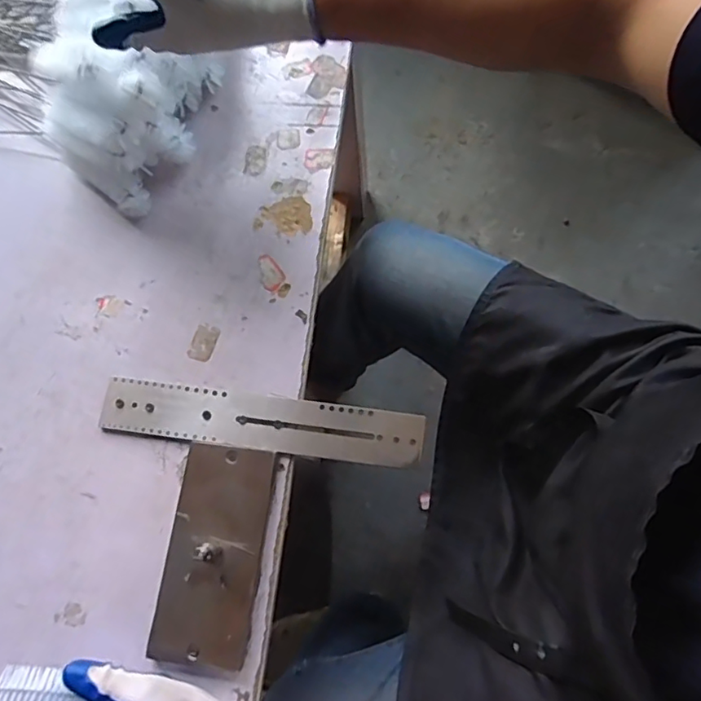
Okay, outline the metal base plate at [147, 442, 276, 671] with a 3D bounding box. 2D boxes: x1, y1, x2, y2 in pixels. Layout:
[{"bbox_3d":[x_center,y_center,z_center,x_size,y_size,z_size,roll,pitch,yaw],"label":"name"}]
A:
[{"bbox_3d":[-0.118,0.173,0.478,0.079,0.011,0.178,6,76,5],"label":"metal base plate"}]

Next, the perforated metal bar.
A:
[{"bbox_3d":[-0.084,0.065,0.511,0.295,0.004,0.050,7,76,6],"label":"perforated metal bar"}]

